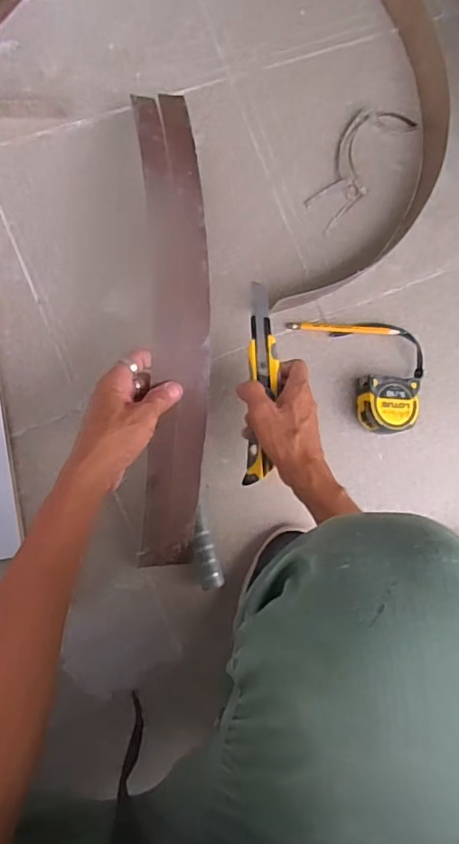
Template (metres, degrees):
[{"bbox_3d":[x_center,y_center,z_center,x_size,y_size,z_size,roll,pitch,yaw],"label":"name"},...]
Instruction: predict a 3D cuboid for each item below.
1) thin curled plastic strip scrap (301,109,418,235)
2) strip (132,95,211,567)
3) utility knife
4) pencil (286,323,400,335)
[{"bbox_3d":[0.155,-0.322,0.653,0.069,0.008,0.181,38,83,-7],"label":"thin curled plastic strip scrap"},{"bbox_3d":[-0.058,-0.094,0.562,0.068,0.078,0.486,-1,97,-10],"label":"strip"},{"bbox_3d":[0.034,-0.038,0.545,0.028,0.017,0.203,1,93,-10],"label":"utility knife"},{"bbox_3d":[0.136,-0.112,0.637,0.135,0.009,0.009,2,88,-10],"label":"pencil"}]

